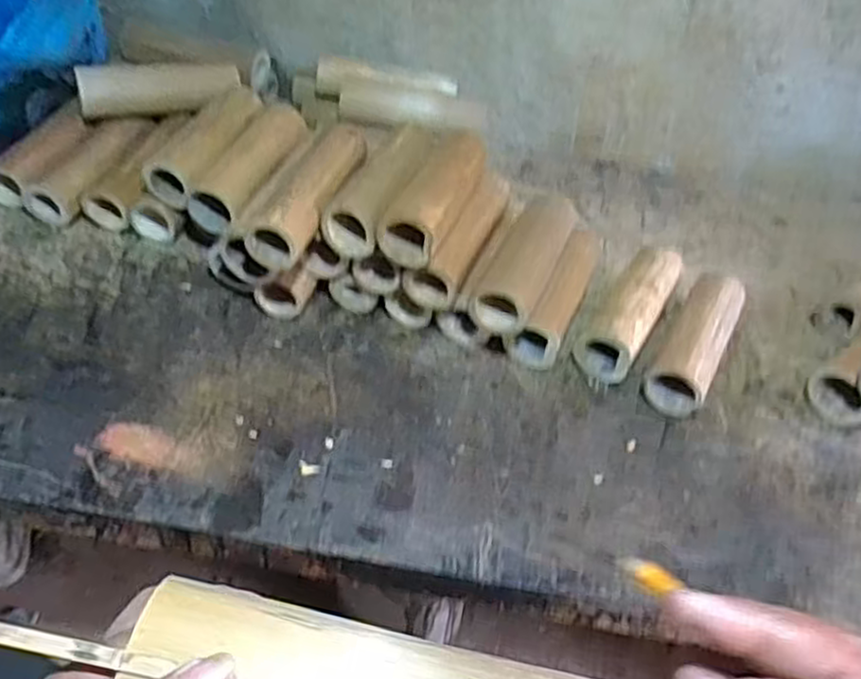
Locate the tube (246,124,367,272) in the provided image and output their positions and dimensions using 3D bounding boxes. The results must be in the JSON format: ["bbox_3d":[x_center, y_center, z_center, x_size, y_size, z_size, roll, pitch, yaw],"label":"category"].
[{"bbox_3d":[-0.109,-0.138,0.700,0.046,0.054,0.170,17,45,11],"label":"tube"}]

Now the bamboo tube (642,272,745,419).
[{"bbox_3d":[0.266,-0.003,0.746,0.054,0.057,0.188,25,47,18],"label":"bamboo tube"}]

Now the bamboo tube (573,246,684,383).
[{"bbox_3d":[0.209,-0.031,0.768,0.058,0.055,0.181,27,48,20],"label":"bamboo tube"}]

